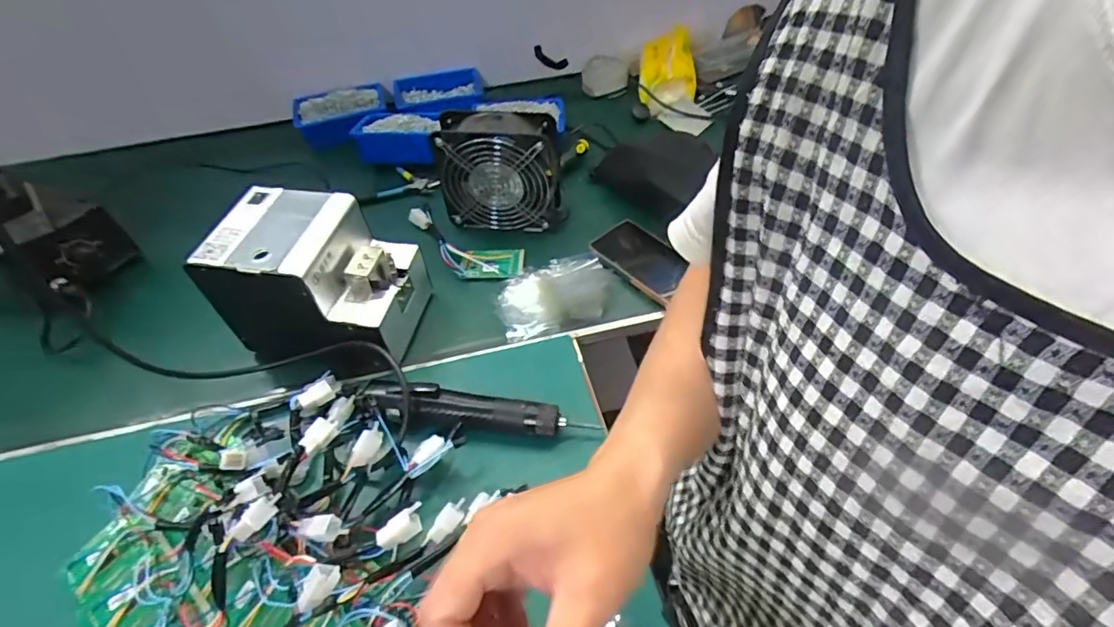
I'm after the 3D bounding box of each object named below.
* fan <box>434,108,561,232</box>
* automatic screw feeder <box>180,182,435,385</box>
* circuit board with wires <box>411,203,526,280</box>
[{"bbox_3d":[-0.075,-0.183,0.685,0.159,0.142,0.064,1,50,4],"label":"fan"},{"bbox_3d":[-0.253,-0.033,0.574,0.181,0.139,0.134,6,51,8],"label":"automatic screw feeder"},{"bbox_3d":[-0.131,-0.091,0.699,0.194,0.016,0.078,25,55,22],"label":"circuit board with wires"}]

